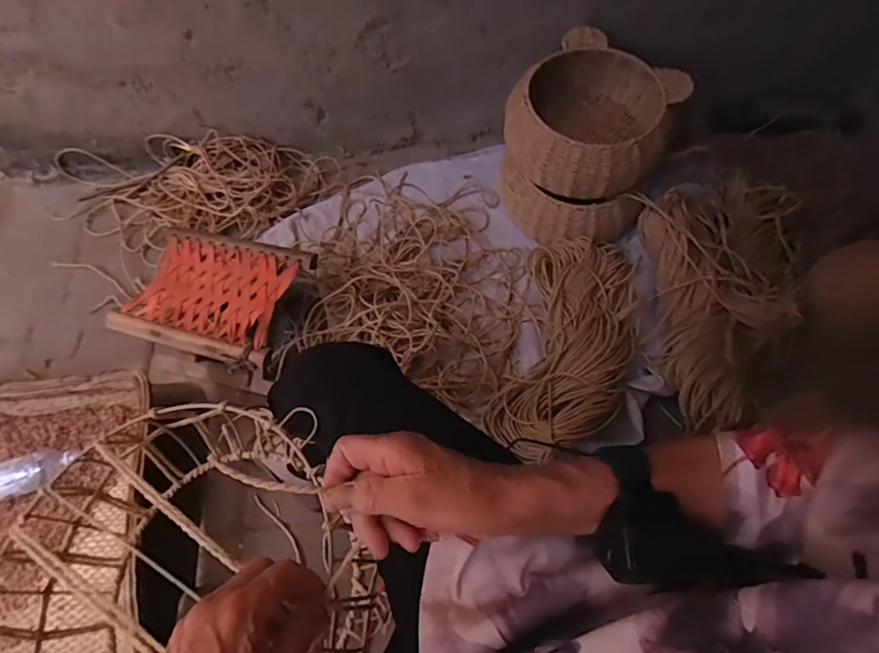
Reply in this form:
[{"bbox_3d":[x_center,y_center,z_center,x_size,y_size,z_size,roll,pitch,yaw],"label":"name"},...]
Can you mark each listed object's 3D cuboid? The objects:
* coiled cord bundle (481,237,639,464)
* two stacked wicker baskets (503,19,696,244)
[{"bbox_3d":[0.256,0.013,0.895,0.235,0.104,0.450,16,67,10],"label":"coiled cord bundle"},{"bbox_3d":[0.292,-0.379,0.984,0.307,0.210,0.355,22,67,11],"label":"two stacked wicker baskets"}]

